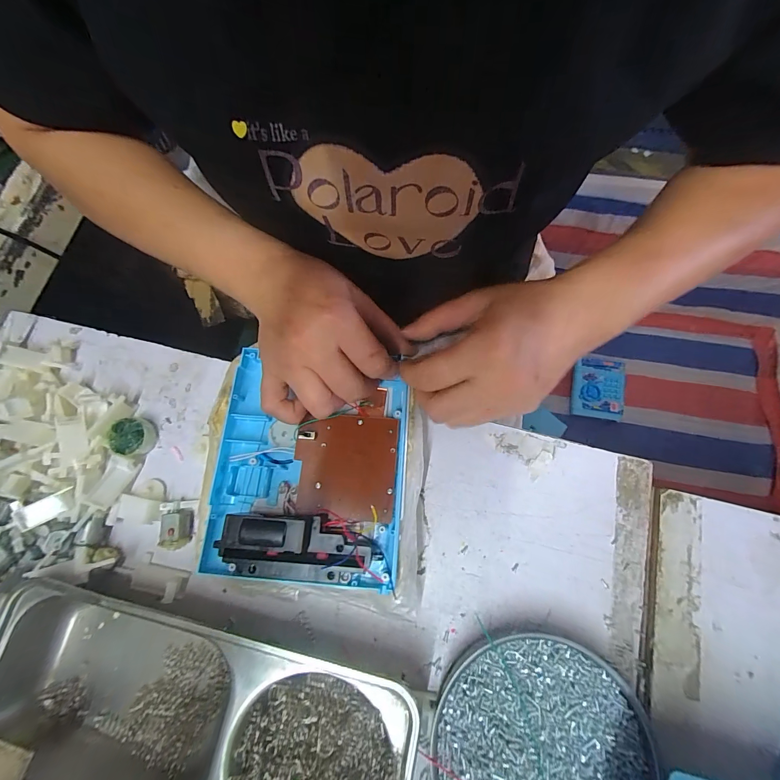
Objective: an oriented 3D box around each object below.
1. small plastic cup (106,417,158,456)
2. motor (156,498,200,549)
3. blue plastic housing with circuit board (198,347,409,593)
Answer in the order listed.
[{"bbox_3d":[-0.217,0.040,0.295,0.031,0.016,0.032,-1,73,2],"label":"small plastic cup"},{"bbox_3d":[-0.170,0.106,0.276,0.022,0.017,0.036,-3,73,1],"label":"motor"},{"bbox_3d":[-0.056,0.047,0.243,0.137,0.038,0.159,3,72,4],"label":"blue plastic housing with circuit board"}]

